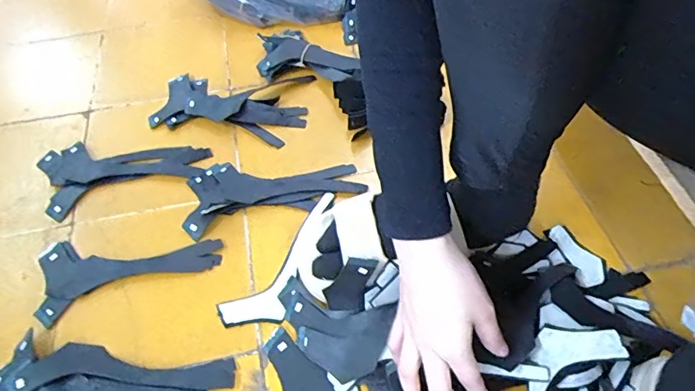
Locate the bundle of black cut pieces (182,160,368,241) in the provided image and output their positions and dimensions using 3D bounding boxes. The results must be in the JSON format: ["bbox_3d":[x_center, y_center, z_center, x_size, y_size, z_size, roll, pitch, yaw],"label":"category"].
[{"bbox_3d":[-0.091,-0.014,0.583,0.209,0.016,0.102,-10,53,-6],"label":"bundle of black cut pieces"}]

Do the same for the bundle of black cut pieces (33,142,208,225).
[{"bbox_3d":[-0.290,-0.044,0.617,0.203,0.006,0.115,-19,54,-12],"label":"bundle of black cut pieces"}]

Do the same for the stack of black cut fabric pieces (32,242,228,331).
[{"bbox_3d":[-0.241,0.070,0.524,0.191,0.014,0.096,-14,53,-9],"label":"stack of black cut fabric pieces"}]

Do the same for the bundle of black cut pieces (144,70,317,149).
[{"bbox_3d":[-0.166,-0.132,0.673,0.214,0.021,0.131,2,53,3],"label":"bundle of black cut pieces"}]

